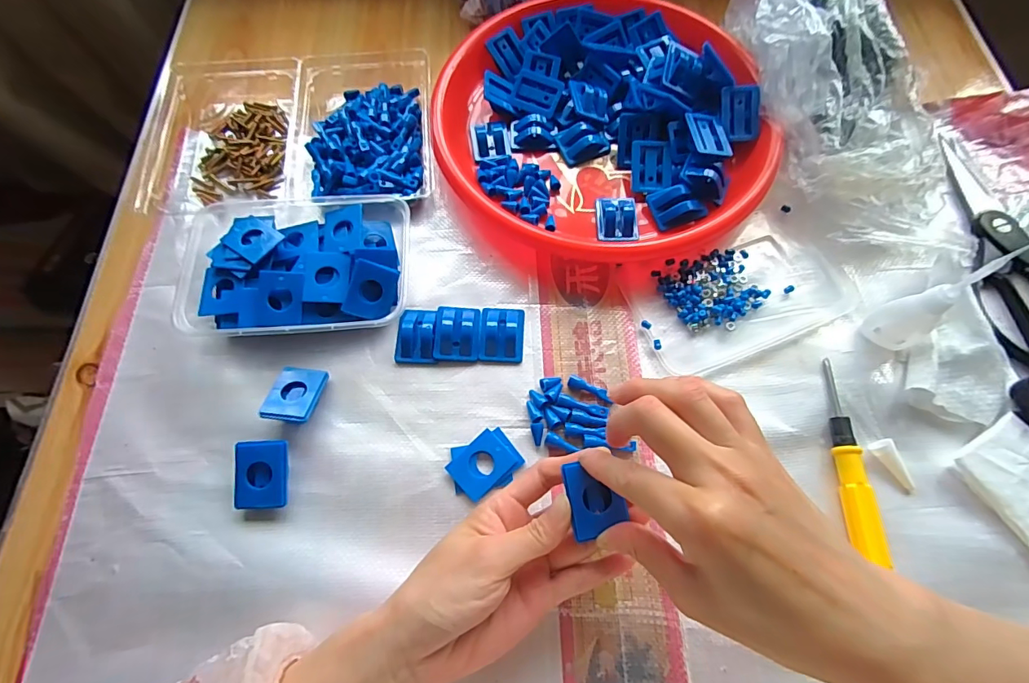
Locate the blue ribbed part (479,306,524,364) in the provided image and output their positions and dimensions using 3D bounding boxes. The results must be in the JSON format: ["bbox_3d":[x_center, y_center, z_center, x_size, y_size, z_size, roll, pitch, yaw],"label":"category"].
[{"bbox_3d":[-0.009,-0.007,0.360,0.034,0.014,0.045,2,68,2],"label":"blue ribbed part"}]

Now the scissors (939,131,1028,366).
[{"bbox_3d":[0.411,-0.080,0.376,0.094,0.010,0.216,6,68,3],"label":"scissors"}]

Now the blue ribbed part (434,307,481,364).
[{"bbox_3d":[-0.044,-0.007,0.360,0.035,0.013,0.045,1,68,1],"label":"blue ribbed part"}]

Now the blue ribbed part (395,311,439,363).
[{"bbox_3d":[-0.076,-0.005,0.360,0.031,0.012,0.041,0,68,1],"label":"blue ribbed part"}]

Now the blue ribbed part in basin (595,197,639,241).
[{"bbox_3d":[0.086,-0.102,0.390,0.033,0.011,0.034,1,98,13],"label":"blue ribbed part in basin"}]

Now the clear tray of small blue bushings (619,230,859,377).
[{"bbox_3d":[0.179,-0.039,0.372,0.164,0.010,0.096,-19,69,-7],"label":"clear tray of small blue bushings"}]

